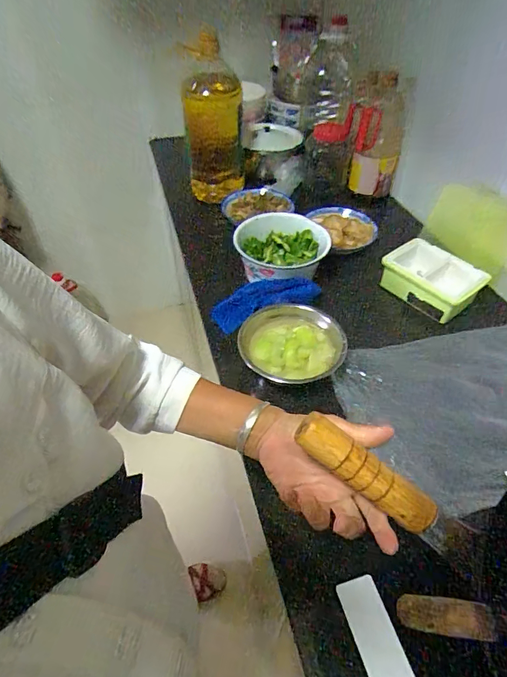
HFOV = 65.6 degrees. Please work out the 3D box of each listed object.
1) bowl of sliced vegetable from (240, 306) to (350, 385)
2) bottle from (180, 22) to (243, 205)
[{"bbox_3d":[0.061,0.019,0.643,0.164,0.054,0.160,0,48,0],"label":"bowl of sliced vegetable"},{"bbox_3d":[-0.095,-0.517,0.961,0.141,0.322,0.132,-6,48,-5],"label":"bottle"}]

